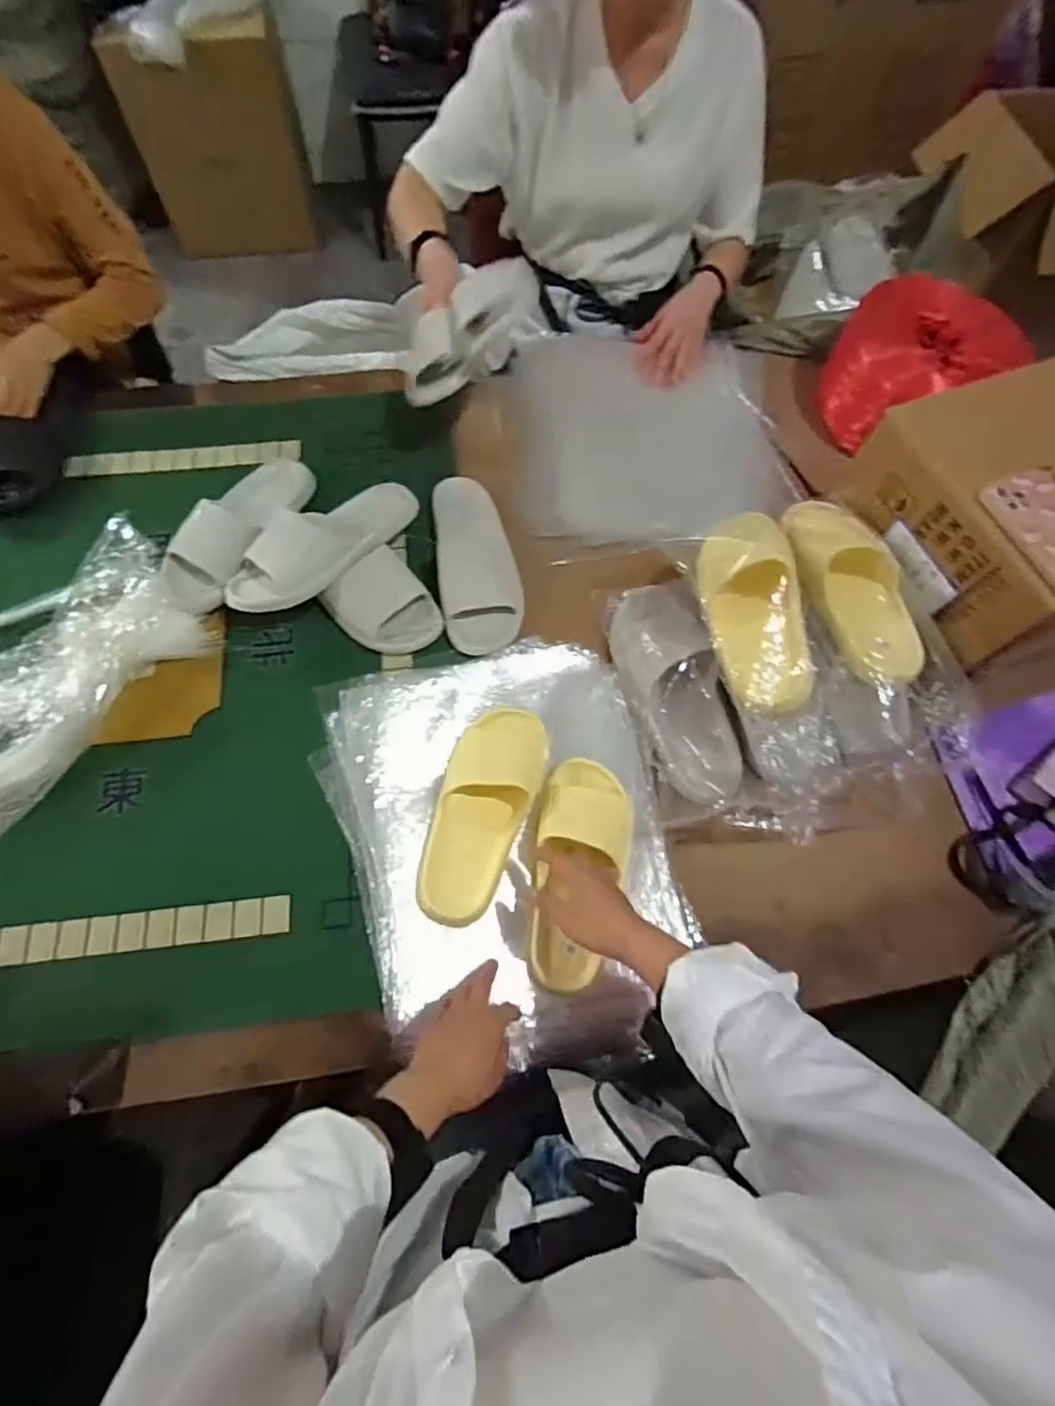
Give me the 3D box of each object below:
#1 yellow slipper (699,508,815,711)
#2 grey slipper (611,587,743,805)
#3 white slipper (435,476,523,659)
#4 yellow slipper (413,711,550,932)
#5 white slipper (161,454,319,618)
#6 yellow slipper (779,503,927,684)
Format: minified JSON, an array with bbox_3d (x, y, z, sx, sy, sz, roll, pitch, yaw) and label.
[{"bbox_3d":[0.251,-0.114,0.690,0.101,0.064,0.261,1,68,-2],"label":"yellow slipper"},{"bbox_3d":[0.181,-0.023,0.765,0.098,0.067,0.295,-14,69,-8],"label":"grey slipper"},{"bbox_3d":[-0.067,-0.186,0.826,0.109,0.056,0.238,-9,85,-6],"label":"white slipper"},{"bbox_3d":[-0.047,0.118,0.693,0.109,0.067,0.242,12,68,2],"label":"yellow slipper"},{"bbox_3d":[-0.391,-0.237,0.840,0.100,0.057,0.266,27,69,8],"label":"white slipper"},{"bbox_3d":[0.378,-0.142,0.716,0.095,0.062,0.256,-12,69,-7],"label":"yellow slipper"}]

